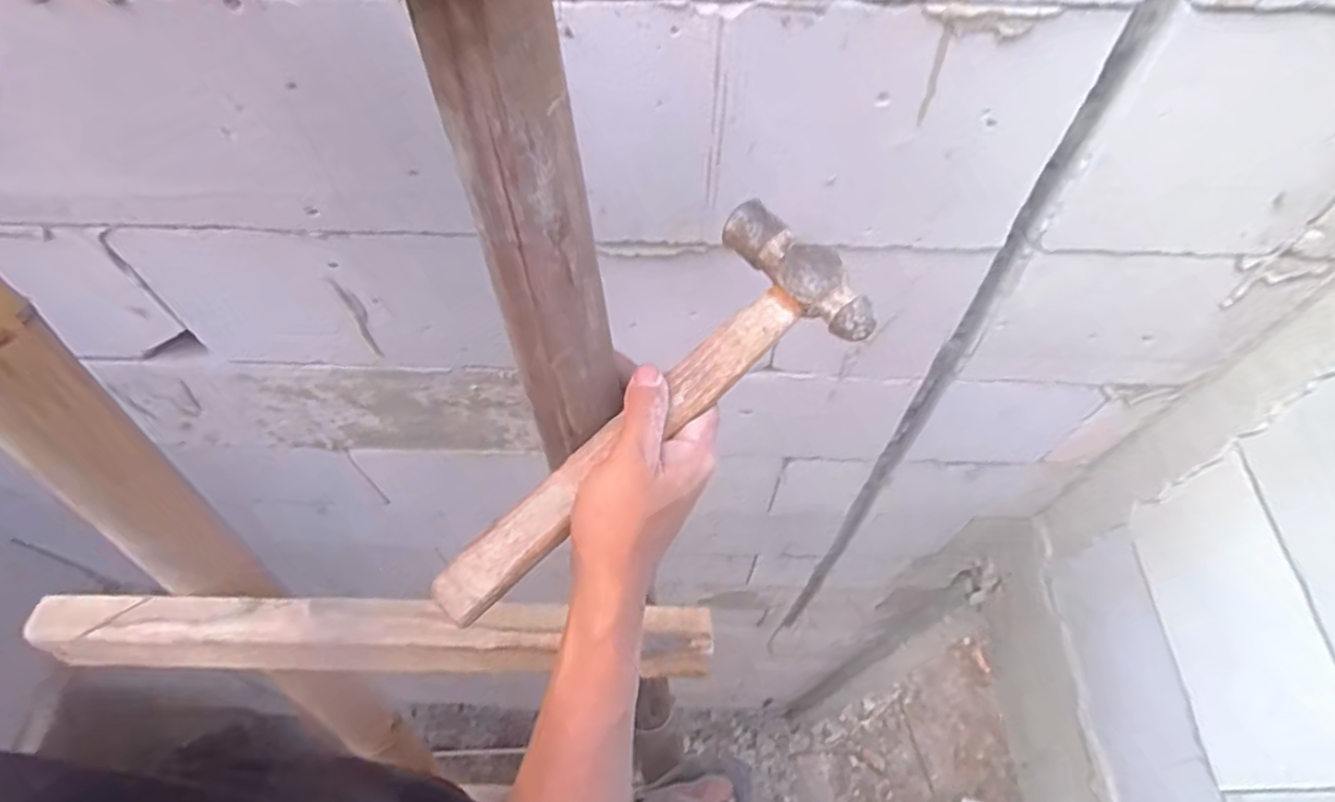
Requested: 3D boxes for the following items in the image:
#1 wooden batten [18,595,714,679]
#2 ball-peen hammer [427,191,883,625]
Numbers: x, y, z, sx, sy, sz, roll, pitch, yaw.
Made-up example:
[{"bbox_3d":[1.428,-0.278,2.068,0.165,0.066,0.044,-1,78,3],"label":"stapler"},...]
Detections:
[{"bbox_3d":[-0.224,0.183,0.533,0.508,0.037,0.047,1,59,0],"label":"wooden batten"},{"bbox_3d":[-0.018,0.008,0.395,0.293,0.024,0.101,-42,67,-7],"label":"ball-peen hammer"}]

